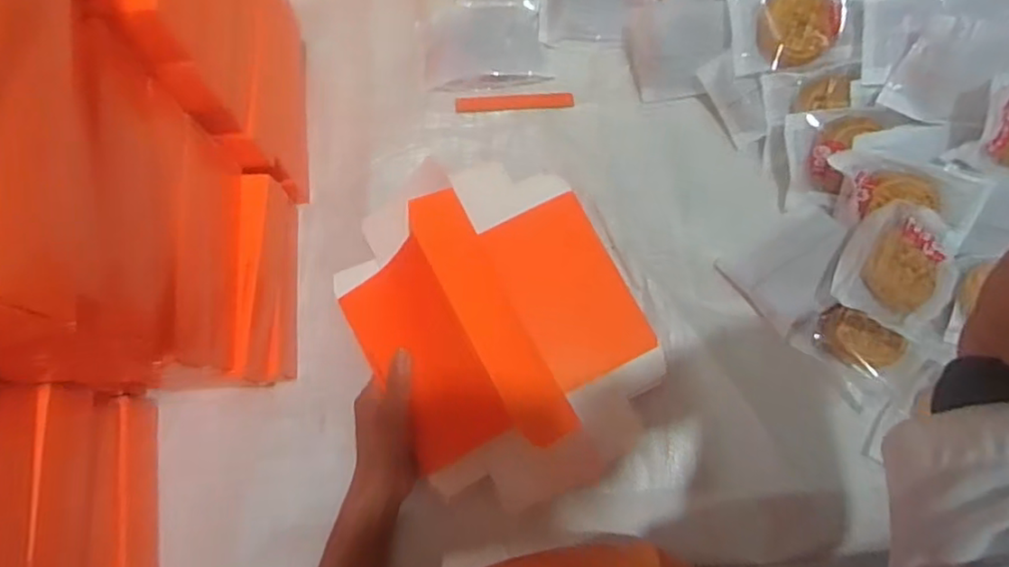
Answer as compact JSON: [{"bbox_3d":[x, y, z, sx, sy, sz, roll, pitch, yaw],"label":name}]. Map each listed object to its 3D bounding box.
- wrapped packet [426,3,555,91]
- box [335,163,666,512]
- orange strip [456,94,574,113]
[{"bbox_3d":[-0.021,-0.237,0.630,0.115,0.025,0.081,-8,74,-1],"label":"wrapped packet"},{"bbox_3d":[-0.002,0.026,0.528,0.225,0.107,0.292,-27,75,-6],"label":"box"},{"bbox_3d":[0.010,-0.184,0.637,0.117,0.008,0.017,-5,74,0],"label":"orange strip"}]

